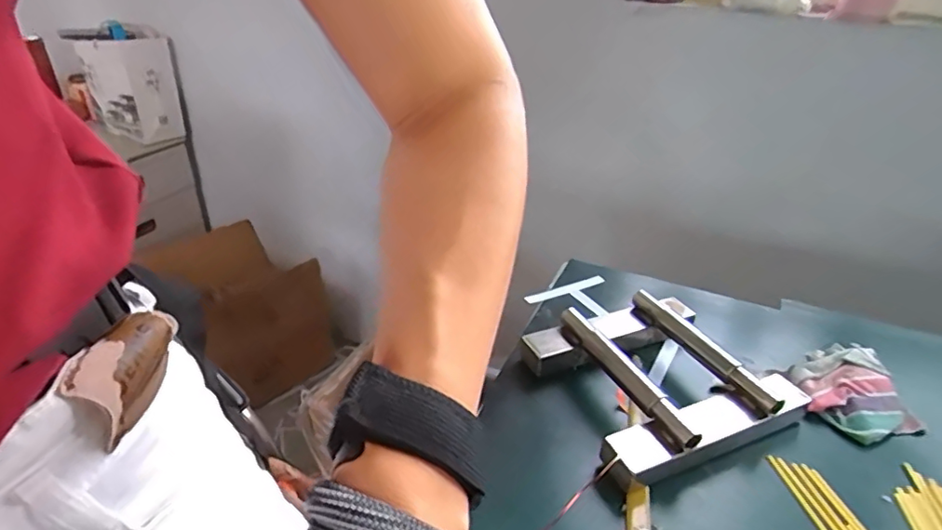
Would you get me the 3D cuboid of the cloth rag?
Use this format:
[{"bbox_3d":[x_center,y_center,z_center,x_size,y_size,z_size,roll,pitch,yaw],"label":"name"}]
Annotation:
[{"bbox_3d":[0.355,0.118,0.515,0.093,0.033,0.095,1,31,-2],"label":"cloth rag"}]

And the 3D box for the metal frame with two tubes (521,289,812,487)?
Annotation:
[{"bbox_3d":[0.171,0.100,0.517,0.202,0.050,0.192,-14,34,-25],"label":"metal frame with two tubes"}]

